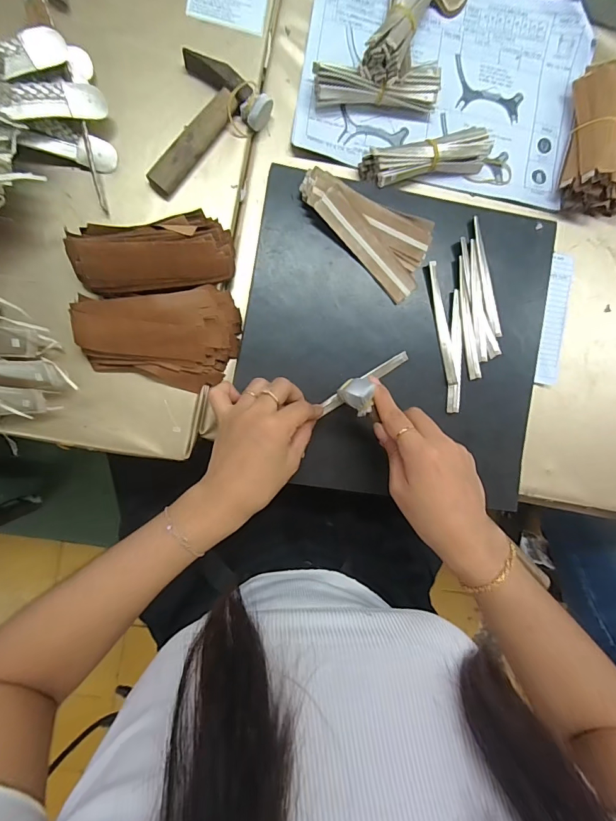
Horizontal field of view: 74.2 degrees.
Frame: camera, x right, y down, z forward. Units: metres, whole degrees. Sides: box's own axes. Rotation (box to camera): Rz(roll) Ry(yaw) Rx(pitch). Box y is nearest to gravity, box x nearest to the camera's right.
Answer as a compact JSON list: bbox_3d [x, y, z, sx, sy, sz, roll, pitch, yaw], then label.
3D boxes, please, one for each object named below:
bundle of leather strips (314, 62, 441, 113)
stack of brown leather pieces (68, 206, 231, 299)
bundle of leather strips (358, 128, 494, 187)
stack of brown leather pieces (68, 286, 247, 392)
[{"bbox_3d":[0.070,-0.323,0.406,0.127,0.036,0.029,-2,91,-7],"label":"bundle of leather strips"},{"bbox_3d":[-0.140,-0.142,0.374,0.140,0.058,0.064,-13,93,-6],"label":"stack of brown leather pieces"},{"bbox_3d":[0.121,-0.253,0.414,0.130,0.039,0.032,-15,92,-6],"label":"bundle of leather strips"},{"bbox_3d":[-0.136,-0.064,0.376,0.141,0.032,0.087,-5,91,-7],"label":"stack of brown leather pieces"}]

